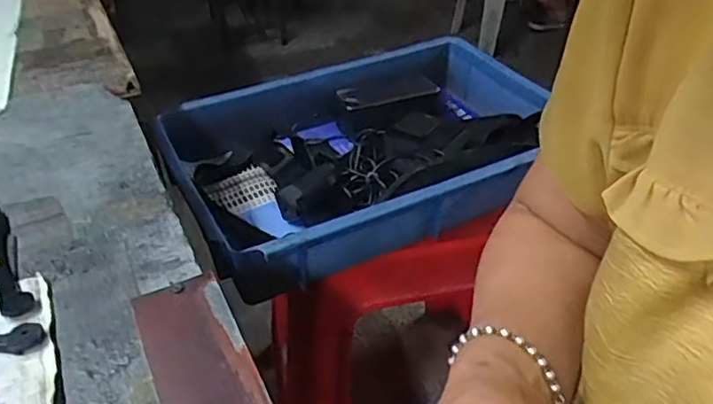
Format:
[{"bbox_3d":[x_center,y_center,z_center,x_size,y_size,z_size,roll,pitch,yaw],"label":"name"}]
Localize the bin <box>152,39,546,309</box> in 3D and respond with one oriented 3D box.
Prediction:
[{"bbox_3d":[0.018,-0.063,0.703,0.410,0.080,0.274,-18,40,-22],"label":"bin"}]

